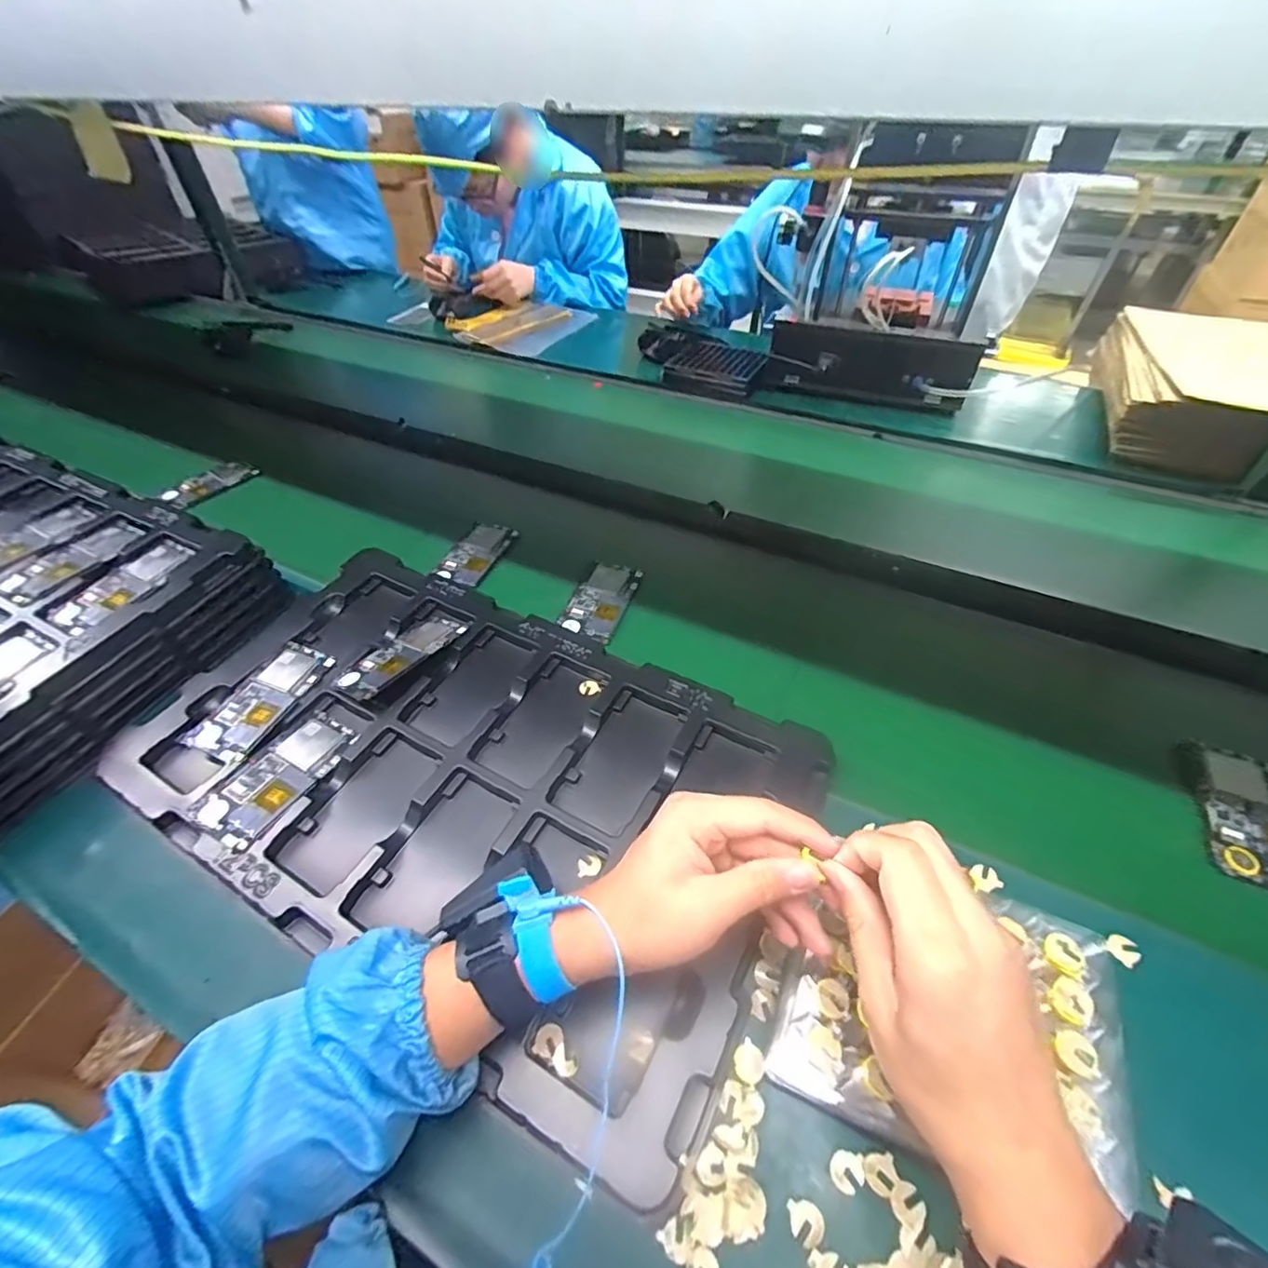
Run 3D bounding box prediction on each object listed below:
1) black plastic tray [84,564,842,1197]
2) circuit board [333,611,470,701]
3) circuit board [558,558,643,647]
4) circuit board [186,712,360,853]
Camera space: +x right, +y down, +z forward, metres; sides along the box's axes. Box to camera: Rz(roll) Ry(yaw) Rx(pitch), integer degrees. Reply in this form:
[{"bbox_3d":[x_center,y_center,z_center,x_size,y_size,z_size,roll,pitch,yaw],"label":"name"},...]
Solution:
[{"bbox_3d":[-0.146,0.117,0.491,0.548,0.051,0.323,23,51,21],"label":"black plastic tray"},{"bbox_3d":[-0.233,0.019,0.557,0.069,0.007,0.124,18,44,36],"label":"circuit board"},{"bbox_3d":[-0.037,-0.039,0.628,0.064,0.010,0.122,16,49,15],"label":"circuit board"},{"bbox_3d":[-0.299,0.120,0.474,0.066,0.009,0.121,23,51,21],"label":"circuit board"}]

